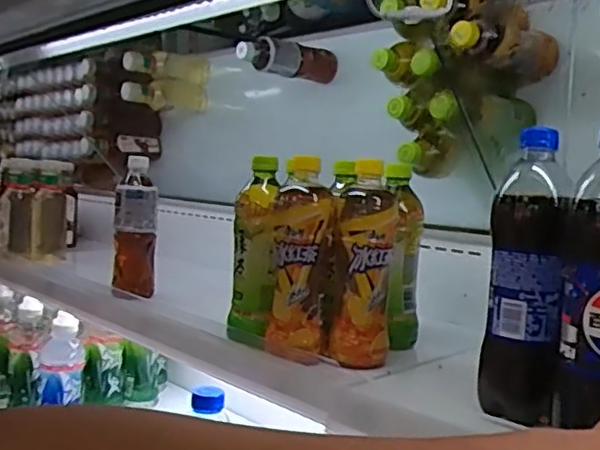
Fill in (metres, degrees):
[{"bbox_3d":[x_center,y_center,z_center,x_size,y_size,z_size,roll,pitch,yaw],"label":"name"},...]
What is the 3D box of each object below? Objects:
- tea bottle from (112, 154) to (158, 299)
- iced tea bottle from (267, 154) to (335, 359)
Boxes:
[{"bbox_3d":[-0.251,0.004,0.962,0.063,0.200,0.062,3,3,-14],"label":"tea bottle"},{"bbox_3d":[-0.001,0.036,0.668,0.060,0.200,0.056,3,3,-12],"label":"iced tea bottle"}]

